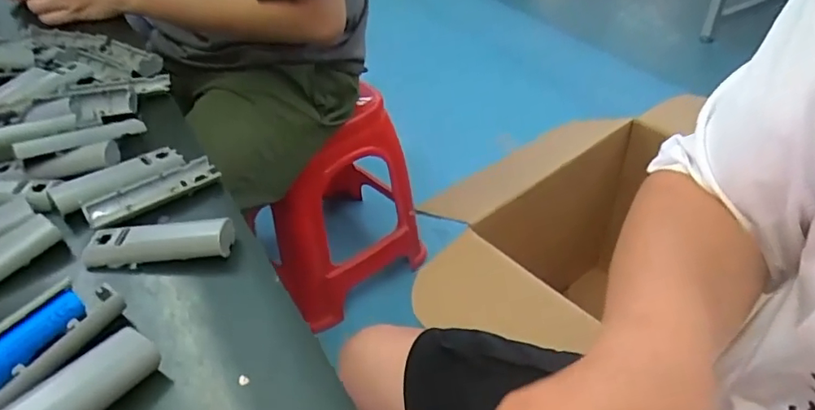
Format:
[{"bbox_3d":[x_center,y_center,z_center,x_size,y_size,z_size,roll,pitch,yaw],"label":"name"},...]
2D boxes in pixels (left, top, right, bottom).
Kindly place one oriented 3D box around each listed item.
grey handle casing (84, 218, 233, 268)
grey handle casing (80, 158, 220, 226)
[{"bbox_3d":[-0.187,0.026,0.401,0.110,0.021,0.032,-2,41,1],"label":"grey handle casing"},{"bbox_3d":[-0.208,-0.010,0.446,0.103,0.014,0.035,-31,48,-28],"label":"grey handle casing"}]

